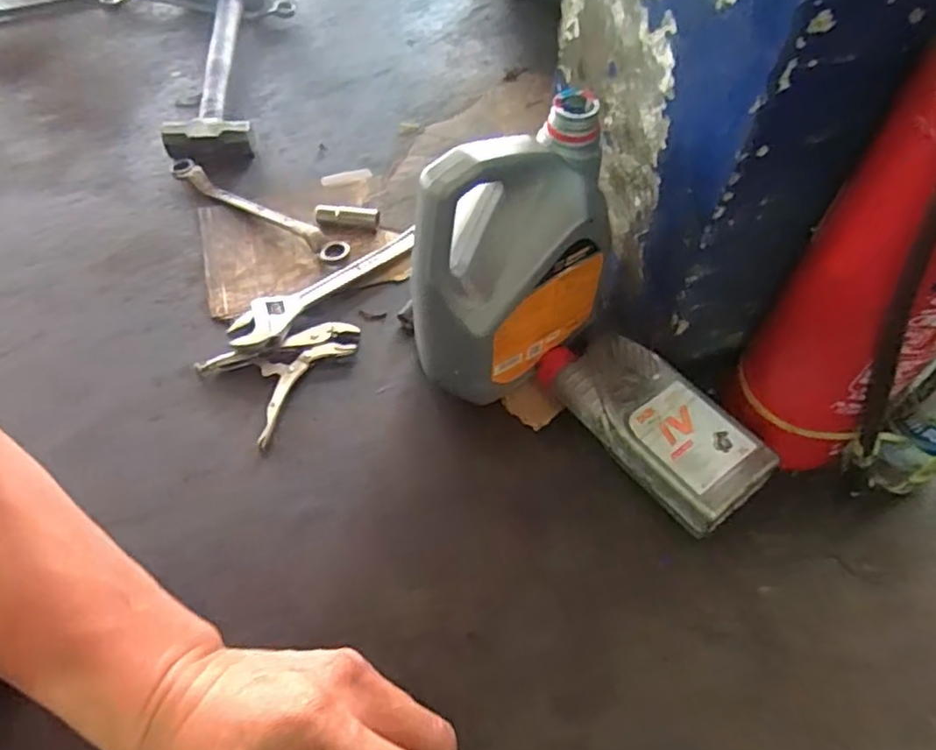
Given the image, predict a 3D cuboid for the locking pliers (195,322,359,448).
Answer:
[{"bbox_3d":[-0.199,-0.016,0.746,0.120,0.019,0.159,40,66,23],"label":"locking pliers"}]

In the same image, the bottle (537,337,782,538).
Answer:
[{"bbox_3d":[0.181,0.046,0.672,0.108,0.057,0.225,-33,63,-18],"label":"bottle"}]

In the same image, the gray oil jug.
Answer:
[{"bbox_3d":[0.044,-0.089,0.638,0.192,0.272,0.096,-36,65,-20],"label":"gray oil jug"}]

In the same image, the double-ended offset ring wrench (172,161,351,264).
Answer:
[{"bbox_3d":[-0.273,-0.215,0.872,0.295,0.023,0.029,29,62,18],"label":"double-ended offset ring wrench"}]

